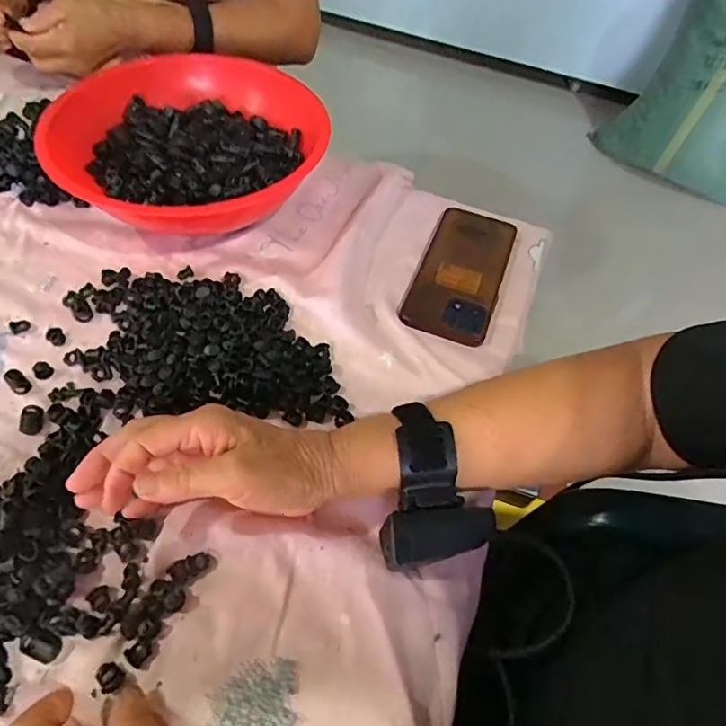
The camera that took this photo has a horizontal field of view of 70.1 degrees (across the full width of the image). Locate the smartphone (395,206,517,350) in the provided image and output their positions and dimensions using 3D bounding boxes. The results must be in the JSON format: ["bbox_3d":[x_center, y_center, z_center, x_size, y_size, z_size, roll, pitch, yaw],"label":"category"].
[{"bbox_3d":[0.094,-0.092,0.490,0.078,0.008,0.168,19,56,9],"label":"smartphone"}]

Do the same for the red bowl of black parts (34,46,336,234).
[{"bbox_3d":[-0.163,-0.193,0.493,0.223,0.077,0.218,8,55,1],"label":"red bowl of black parts"}]

